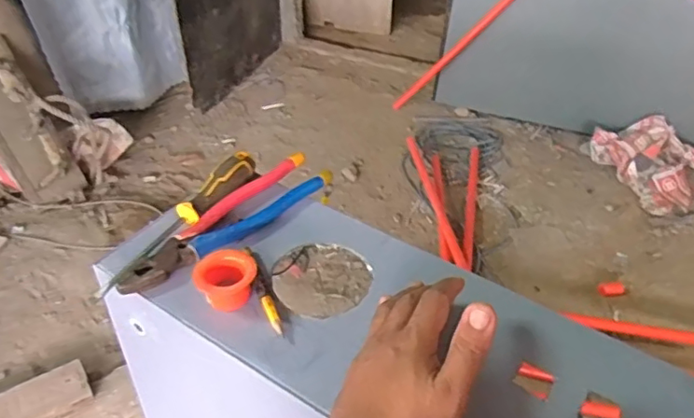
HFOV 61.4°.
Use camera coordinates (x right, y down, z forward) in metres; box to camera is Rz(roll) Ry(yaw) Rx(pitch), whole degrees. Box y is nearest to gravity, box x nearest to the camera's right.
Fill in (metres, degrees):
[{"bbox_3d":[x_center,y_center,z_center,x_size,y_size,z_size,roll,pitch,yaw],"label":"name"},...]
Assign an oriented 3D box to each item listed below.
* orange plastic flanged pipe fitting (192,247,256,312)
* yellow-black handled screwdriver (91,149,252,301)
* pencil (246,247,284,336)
[{"bbox_3d":[-0.108,0.062,0.521,0.048,0.028,0.048,10,41,6],"label":"orange plastic flanged pipe fitting"},{"bbox_3d":[-0.164,0.007,0.581,0.028,0.035,0.208,23,44,23],"label":"yellow-black handled screwdriver"},{"bbox_3d":[-0.078,0.070,0.532,0.011,0.011,0.108,-12,43,-19],"label":"pencil"}]

